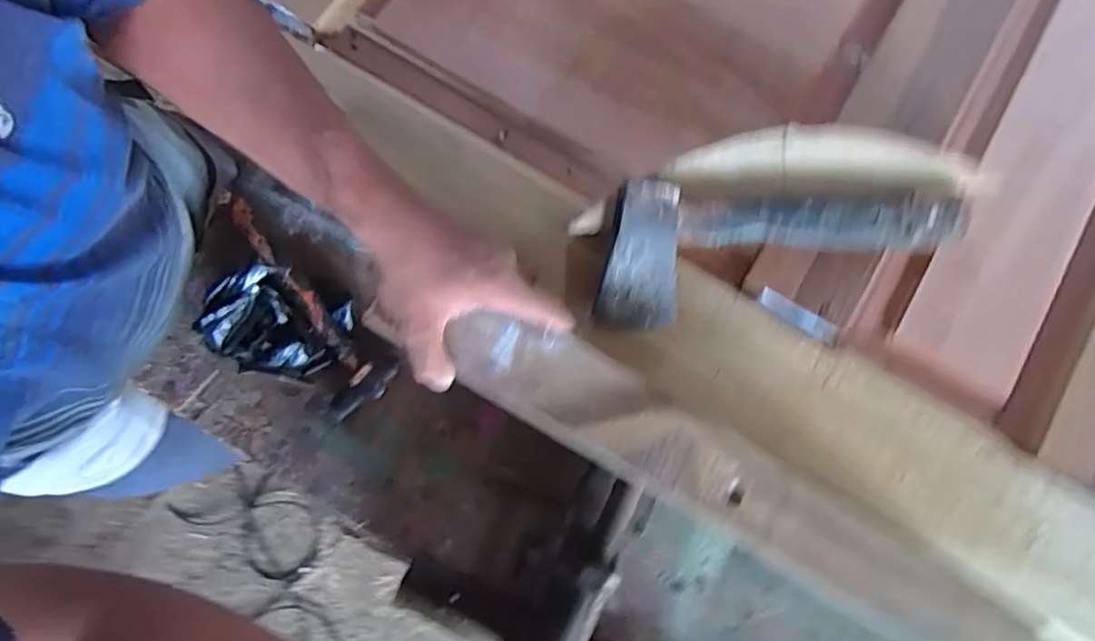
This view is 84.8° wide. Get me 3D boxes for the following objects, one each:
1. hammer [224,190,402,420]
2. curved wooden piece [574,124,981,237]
[{"bbox_3d":[-0.244,-0.020,0.579,0.083,0.033,0.245,-36,94,-8],"label":"hammer"},{"bbox_3d":[0.201,-0.124,0.508,0.357,0.038,0.059,-5,82,-2],"label":"curved wooden piece"}]

